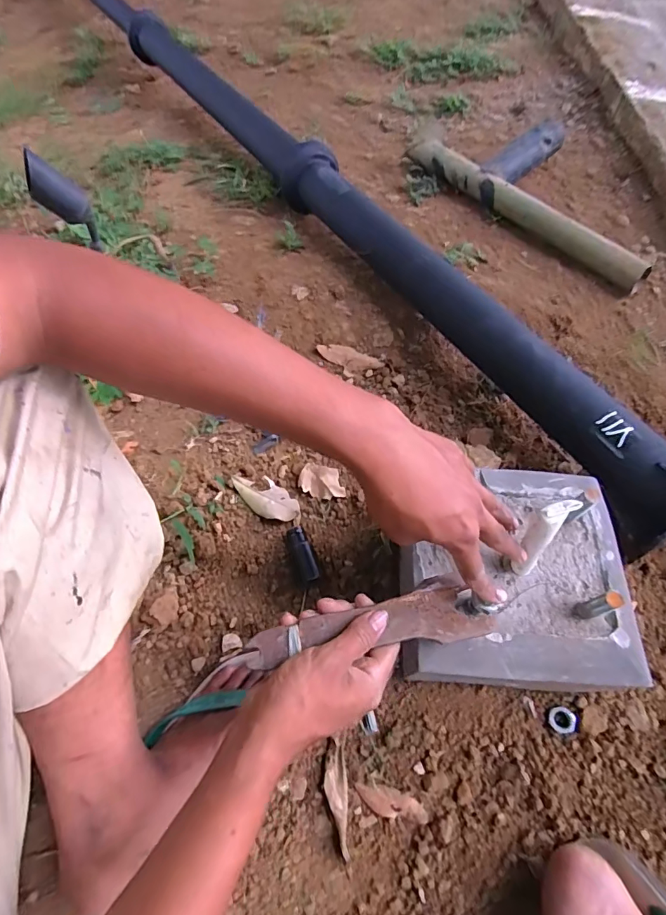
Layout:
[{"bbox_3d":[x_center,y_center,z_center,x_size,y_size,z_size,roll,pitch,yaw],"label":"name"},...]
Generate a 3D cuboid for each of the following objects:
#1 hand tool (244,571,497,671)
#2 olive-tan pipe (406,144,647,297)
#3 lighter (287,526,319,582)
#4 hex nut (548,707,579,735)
[{"bbox_3d":[0.032,0.140,0.387,0.203,0.008,0.052,-9,58,-11],"label":"hand tool"},{"bbox_3d":[0.371,-0.509,0.951,0.057,0.067,0.572,-38,68,-19],"label":"olive-tan pipe"},{"bbox_3d":[-0.040,0.123,0.593,0.026,0.026,0.074,-19,59,-10],"label":"lighter"},{"bbox_3d":[0.239,0.272,0.481,0.029,0.009,0.024,6,59,5],"label":"hex nut"}]

